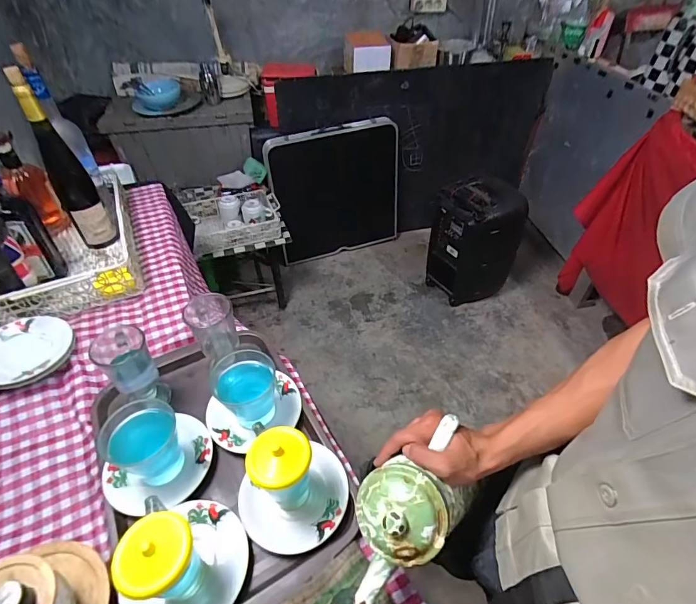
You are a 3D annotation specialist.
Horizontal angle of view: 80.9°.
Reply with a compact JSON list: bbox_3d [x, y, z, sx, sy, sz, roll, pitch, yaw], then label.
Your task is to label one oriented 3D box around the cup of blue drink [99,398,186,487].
[{"bbox_3d":[-0.285,0.197,0.572,0.093,0.095,0.091,0,45,0],"label":"cup of blue drink"}]

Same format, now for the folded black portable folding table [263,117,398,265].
[{"bbox_3d":[-0.038,-0.473,1.797,0.599,0.578,0.057,-20,48,-18],"label":"folded black portable folding table"}]

